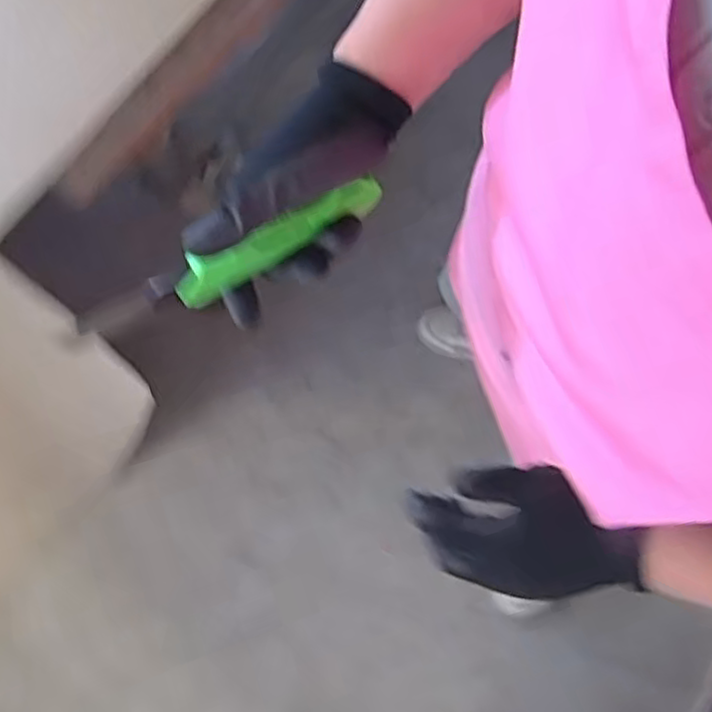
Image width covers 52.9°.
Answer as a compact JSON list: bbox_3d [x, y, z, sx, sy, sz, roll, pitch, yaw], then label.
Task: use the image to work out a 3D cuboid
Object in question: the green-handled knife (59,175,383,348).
[{"bbox_3d":[-0.070,-0.055,0.407,0.199,0.040,0.018,-29,80,-15],"label":"green-handled knife"}]

